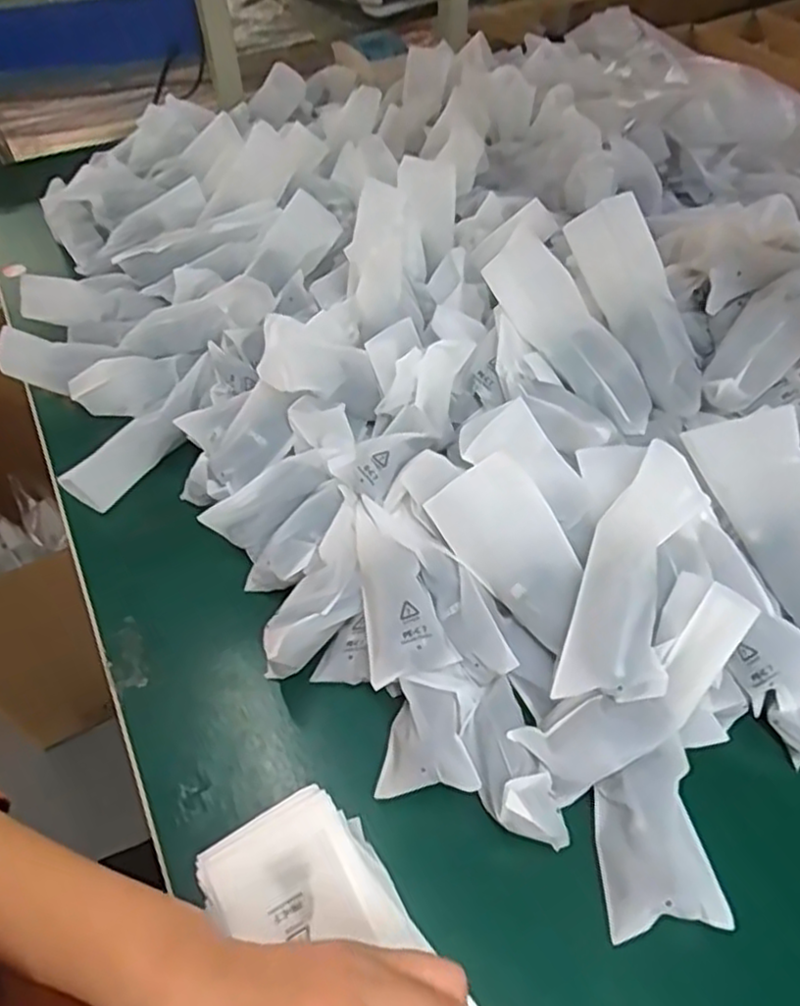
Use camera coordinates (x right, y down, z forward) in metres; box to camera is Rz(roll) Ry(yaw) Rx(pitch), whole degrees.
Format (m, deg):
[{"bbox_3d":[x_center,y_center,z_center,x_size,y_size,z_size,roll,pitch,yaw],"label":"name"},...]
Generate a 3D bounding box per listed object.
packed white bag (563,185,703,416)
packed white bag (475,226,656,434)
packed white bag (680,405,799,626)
[{"bbox_3d":[0.160,-0.129,0.478,0.047,0.147,0.017,-22,1,30],"label":"packed white bag"},{"bbox_3d":[0.117,-0.111,0.479,0.045,0.032,0.147,-35,85,-27],"label":"packed white bag"},{"bbox_3d":[0.226,0.019,0.423,0.057,0.145,0.012,-20,1,29],"label":"packed white bag"}]

